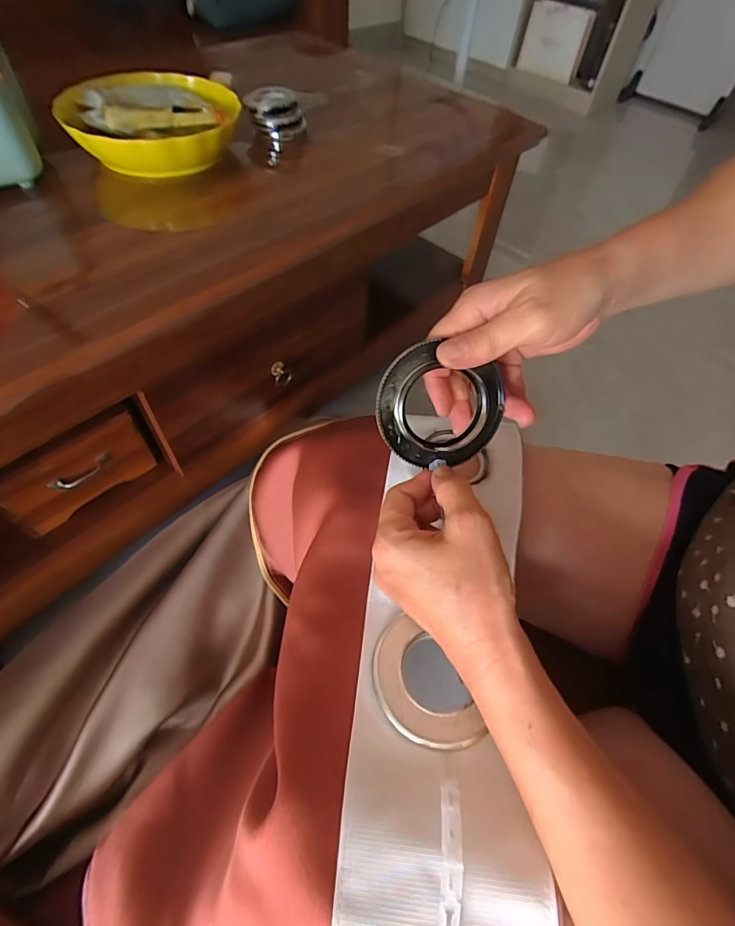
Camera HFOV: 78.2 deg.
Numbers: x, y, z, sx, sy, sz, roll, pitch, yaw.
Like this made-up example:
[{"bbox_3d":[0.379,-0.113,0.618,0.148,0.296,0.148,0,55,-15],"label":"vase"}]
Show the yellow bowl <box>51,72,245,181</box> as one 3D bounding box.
[{"bbox_3d":[-0.299,-0.480,0.636,0.229,0.064,0.228,-5,56,-8],"label":"yellow bowl"}]

